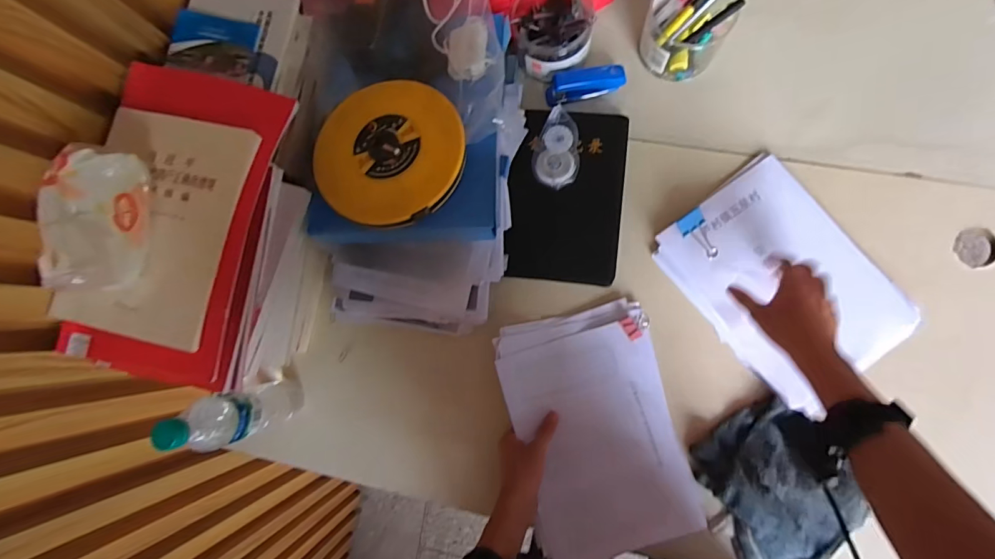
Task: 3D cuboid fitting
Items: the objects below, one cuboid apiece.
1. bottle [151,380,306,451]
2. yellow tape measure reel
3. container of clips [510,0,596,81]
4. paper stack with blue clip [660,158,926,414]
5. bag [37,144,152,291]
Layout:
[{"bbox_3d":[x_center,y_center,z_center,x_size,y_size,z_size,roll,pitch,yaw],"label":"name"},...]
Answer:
[{"bbox_3d":[-0.333,0.175,0.572,0.052,0.234,0.063,-17,82,6],"label":"bottle"},{"bbox_3d":[-0.134,-0.155,0.519,0.185,0.024,0.178,-1,84,8],"label":"yellow tape measure reel"},{"bbox_3d":[0.084,-0.383,0.648,0.113,0.074,0.127,-17,82,6],"label":"container of clips"},{"bbox_3d":[0.403,0.006,0.610,0.222,0.025,0.303,-38,81,3],"label":"paper stack with blue clip"},{"bbox_3d":[-0.384,-0.057,0.412,0.047,0.072,0.133,6,85,8],"label":"bag"}]

